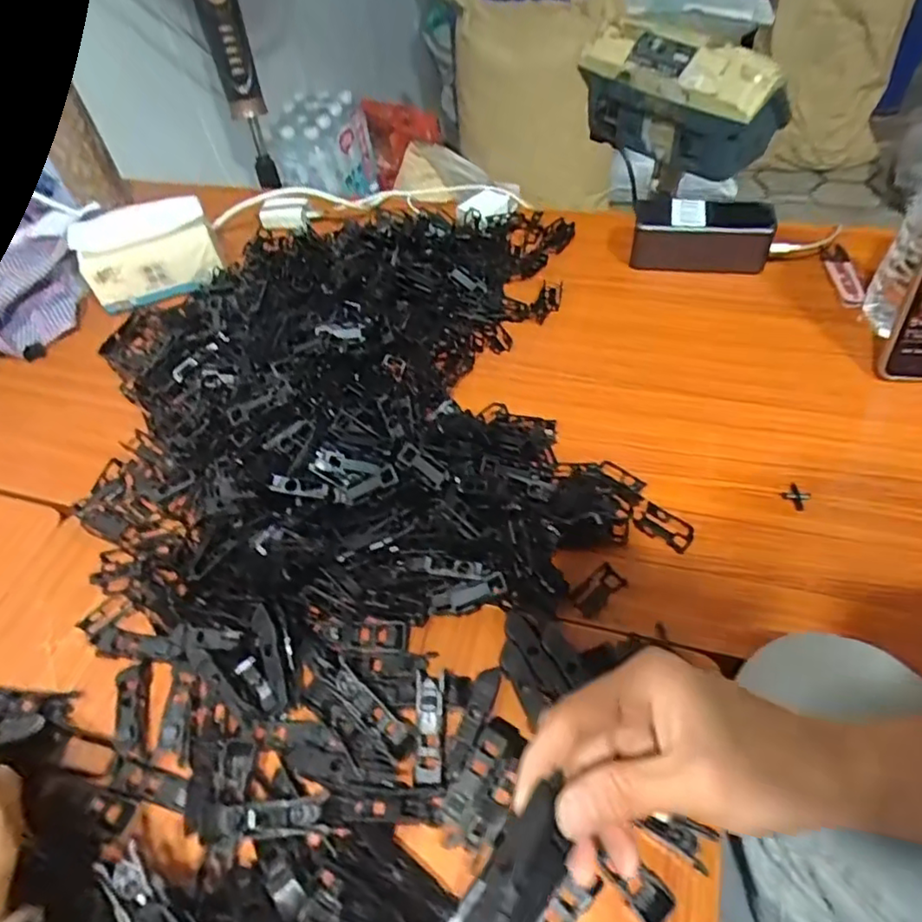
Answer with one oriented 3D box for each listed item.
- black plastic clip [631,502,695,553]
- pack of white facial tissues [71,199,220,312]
[{"bbox_3d":[0.143,0.046,0.438,0.044,0.008,0.020,34,62,28],"label":"black plastic clip"},{"bbox_3d":[-0.327,-0.220,0.643,0.130,0.082,0.050,-19,52,-9],"label":"pack of white facial tissues"}]

